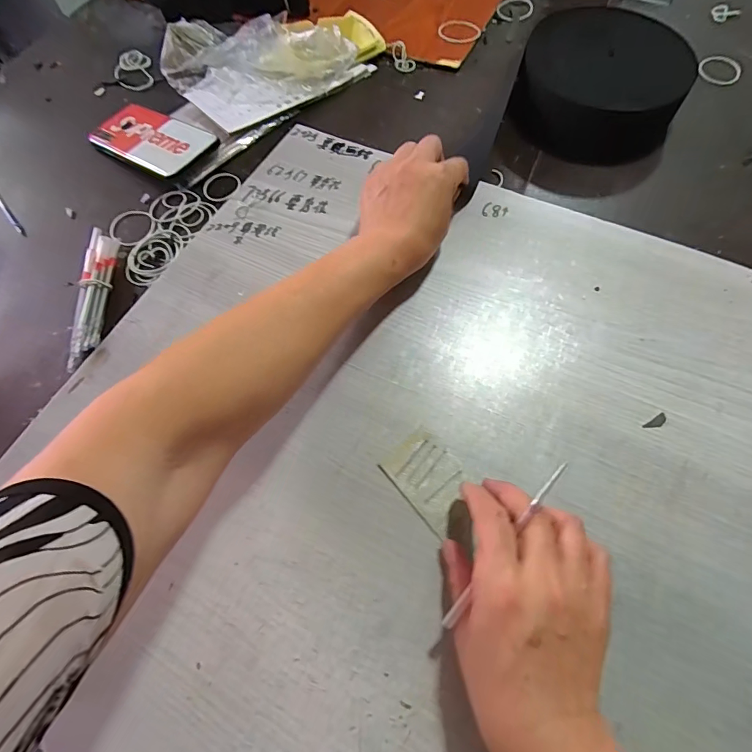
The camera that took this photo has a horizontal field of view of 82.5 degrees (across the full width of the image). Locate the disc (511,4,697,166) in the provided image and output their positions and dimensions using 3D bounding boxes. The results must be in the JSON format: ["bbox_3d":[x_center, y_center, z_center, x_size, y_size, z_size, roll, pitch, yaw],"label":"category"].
[{"bbox_3d":[0.244,-0.318,0.468,0.166,0.063,0.166,-1,65,1],"label":"disc"}]

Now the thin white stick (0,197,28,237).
[{"bbox_3d":[-0.408,-0.189,0.466,0.007,0.012,0.120,-39,70,-15],"label":"thin white stick"}]

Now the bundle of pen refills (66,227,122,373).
[{"bbox_3d":[-0.263,-0.077,0.399,0.025,0.015,0.143,-4,65,0],"label":"bundle of pen refills"}]

